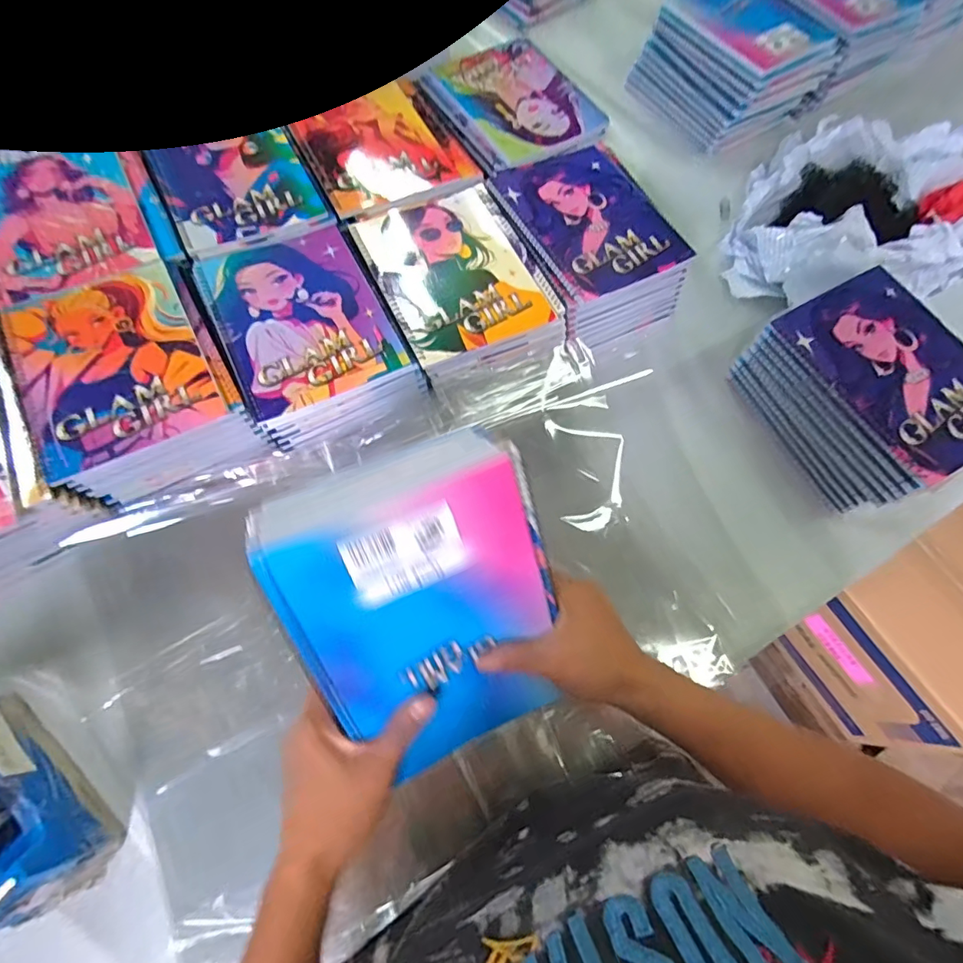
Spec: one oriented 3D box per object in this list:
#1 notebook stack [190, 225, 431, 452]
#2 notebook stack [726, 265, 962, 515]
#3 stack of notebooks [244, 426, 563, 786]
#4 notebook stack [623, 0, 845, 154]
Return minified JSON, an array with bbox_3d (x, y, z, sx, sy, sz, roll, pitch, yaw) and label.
[{"bbox_3d":[-0.173,-0.152,0.500,0.151,0.052,0.203,-26,72,-12],"label":"notebook stack"},{"bbox_3d":[0.382,-0.086,0.508,0.145,0.119,0.195,-26,72,-12],"label":"notebook stack"},{"bbox_3d":[-0.033,0.083,0.326,0.152,0.059,0.197,-23,116,-12],"label":"stack of notebooks"},{"bbox_3d":[0.360,-0.608,0.726,0.179,0.110,0.219,-35,74,-15],"label":"notebook stack"}]

